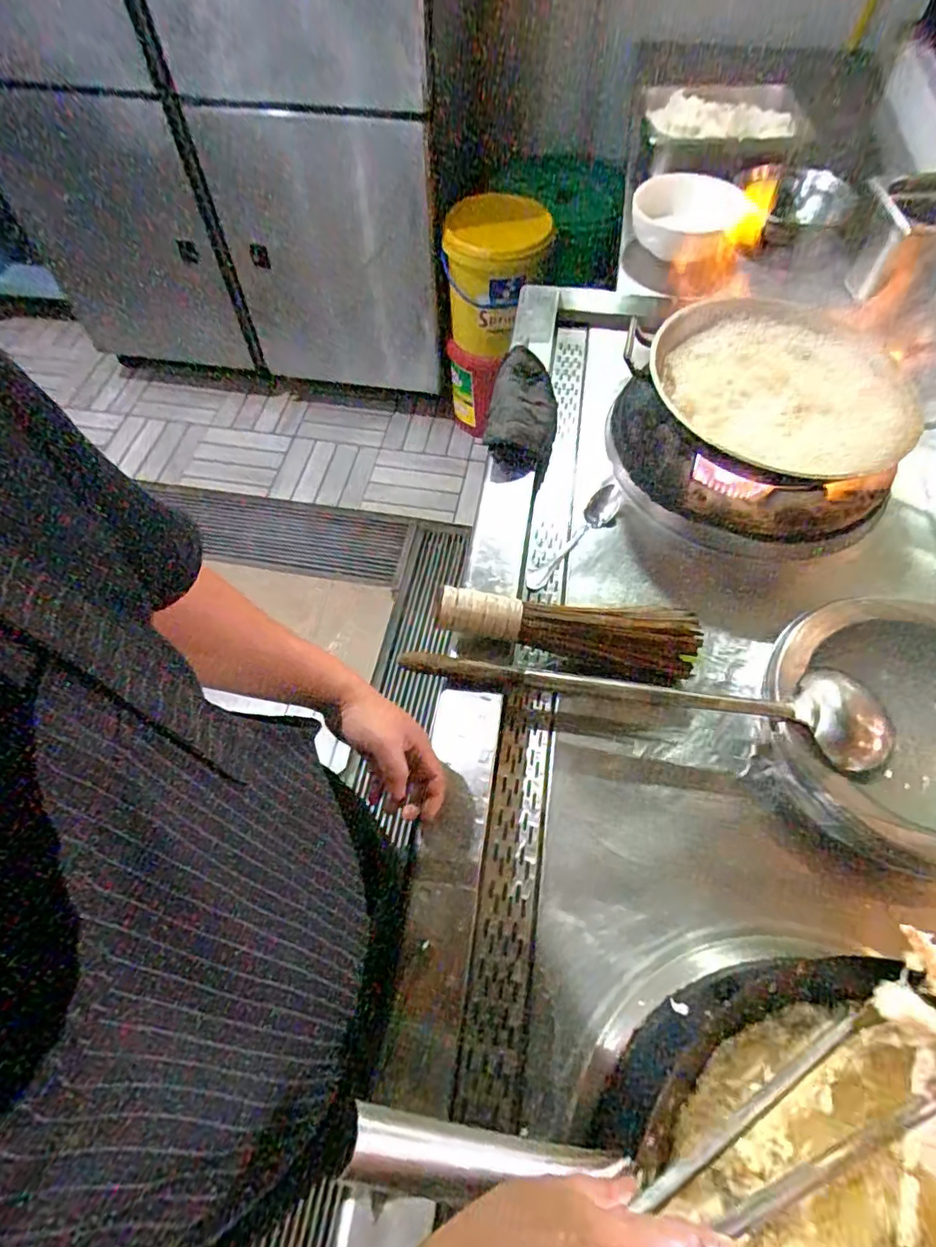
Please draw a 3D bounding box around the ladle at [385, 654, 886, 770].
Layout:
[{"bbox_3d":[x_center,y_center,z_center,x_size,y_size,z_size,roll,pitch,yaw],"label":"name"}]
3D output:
[{"bbox_3d":[0.187,0.091,0.645,0.528,0.055,0.101,6,60,3],"label":"ladle"}]

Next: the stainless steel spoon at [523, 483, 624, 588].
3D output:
[{"bbox_3d":[0.147,-0.117,0.790,0.045,0.038,0.196,34,65,17],"label":"stainless steel spoon"}]

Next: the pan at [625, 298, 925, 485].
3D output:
[{"bbox_3d":[0.403,-0.326,0.809,0.361,0.064,0.288,15,61,8],"label":"pan"}]

